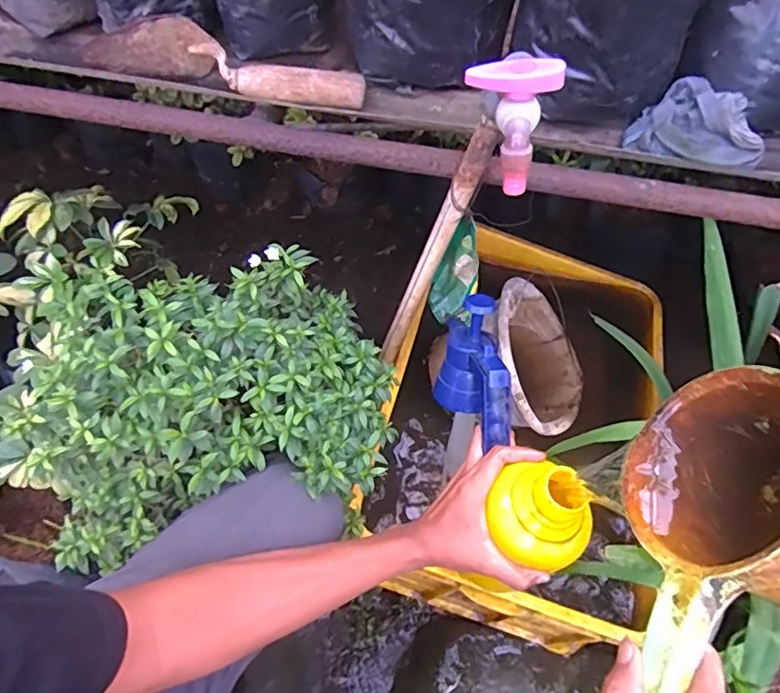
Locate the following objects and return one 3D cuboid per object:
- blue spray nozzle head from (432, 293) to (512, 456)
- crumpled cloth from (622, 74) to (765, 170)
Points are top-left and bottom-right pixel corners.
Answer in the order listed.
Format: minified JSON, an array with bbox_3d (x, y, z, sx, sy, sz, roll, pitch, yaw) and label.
[{"bbox_3d":[0.087,0.028,0.559,0.054,0.095,0.149,-1,72,-21],"label":"blue spray nozzle head"},{"bbox_3d":[0.278,-0.195,0.491,0.056,0.060,0.107,-32,65,-21],"label":"crumpled cloth"}]

